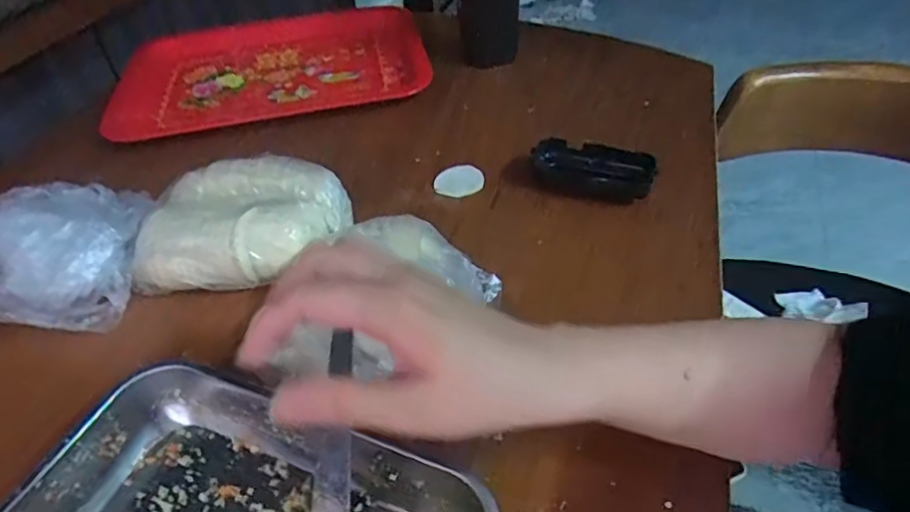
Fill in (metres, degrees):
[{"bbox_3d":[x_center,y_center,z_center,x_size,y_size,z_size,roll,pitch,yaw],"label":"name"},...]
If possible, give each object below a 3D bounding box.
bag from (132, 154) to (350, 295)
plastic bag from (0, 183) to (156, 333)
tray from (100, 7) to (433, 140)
[{"bbox_3d":[-0.174,-0.024,0.491,0.158,0.063,0.107,-2,43,3],"label":"bag"},{"bbox_3d":[-0.308,-0.009,0.473,0.113,0.075,0.118,-4,43,1],"label":"plastic bag"},{"bbox_3d":[-0.234,-0.248,0.769,0.382,0.036,0.261,-10,44,-4],"label":"tray"}]

